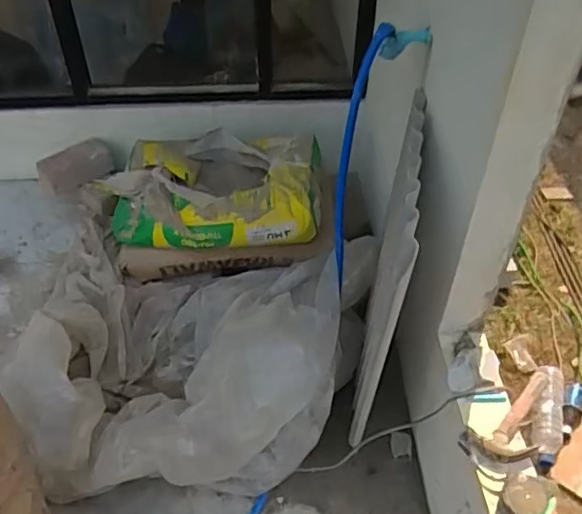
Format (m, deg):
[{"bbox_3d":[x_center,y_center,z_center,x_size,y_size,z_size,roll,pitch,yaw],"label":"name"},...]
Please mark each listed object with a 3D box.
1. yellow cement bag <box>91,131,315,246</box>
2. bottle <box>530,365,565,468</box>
[{"bbox_3d":[-0.207,-0.187,1.595,0.562,0.137,0.356,2,45,1],"label":"yellow cement bag"},{"bbox_3d":[0.589,0.361,1.351,0.071,0.057,0.234,11,48,15],"label":"bottle"}]

